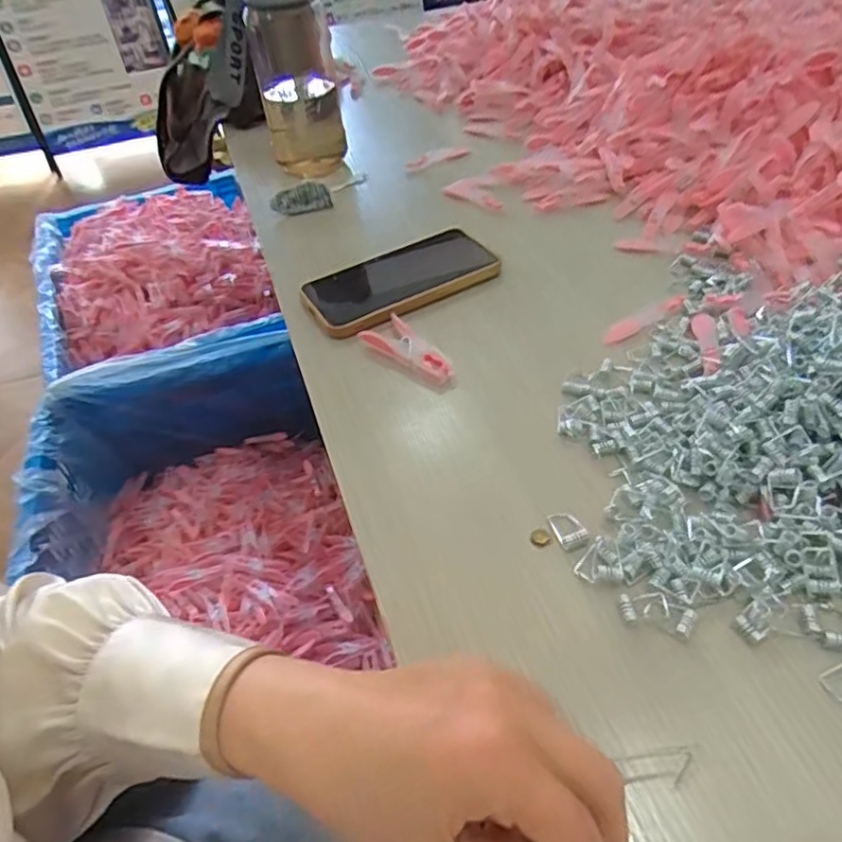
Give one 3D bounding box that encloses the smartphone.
[{"bbox_3d":[-0.020,-0.118,0.518,0.155,0.017,0.086,-27,47,-16],"label":"smartphone"}]

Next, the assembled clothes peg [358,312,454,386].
[{"bbox_3d":[-0.005,-0.053,0.450,0.036,0.011,0.076,-37,53,-26],"label":"assembled clothes peg"}]

